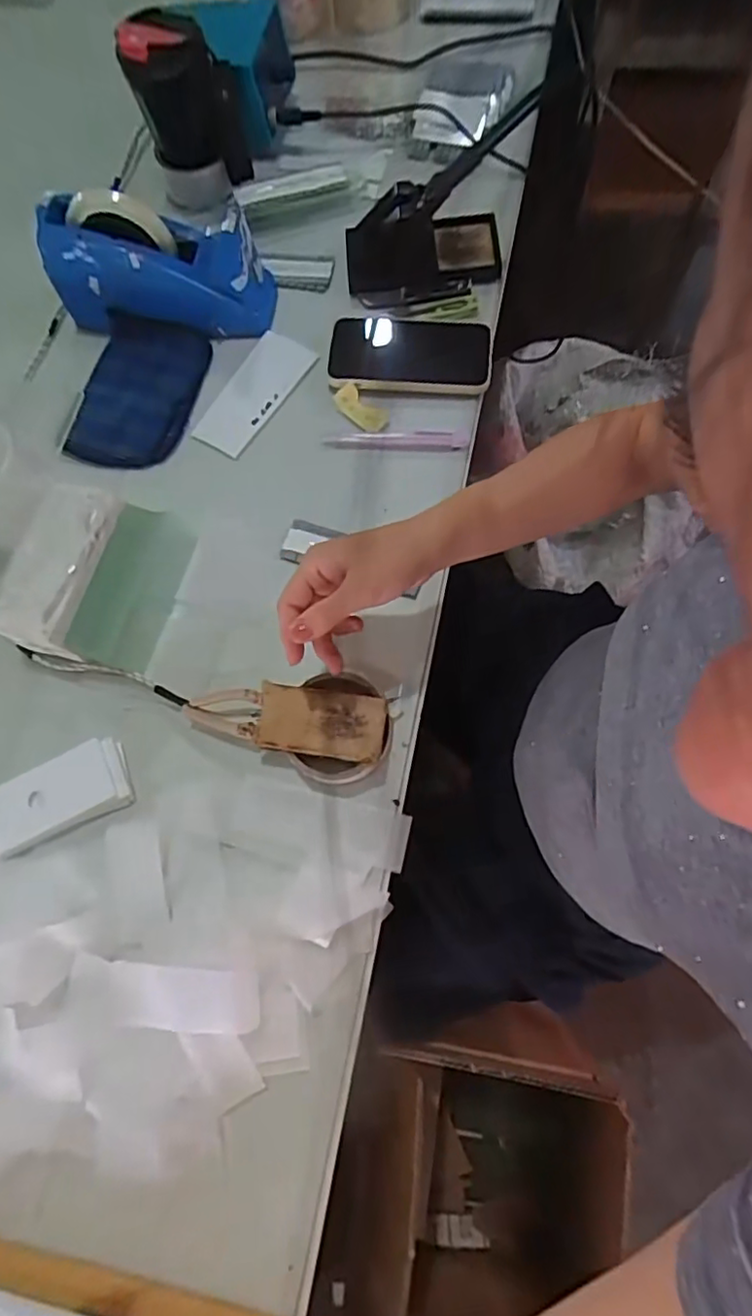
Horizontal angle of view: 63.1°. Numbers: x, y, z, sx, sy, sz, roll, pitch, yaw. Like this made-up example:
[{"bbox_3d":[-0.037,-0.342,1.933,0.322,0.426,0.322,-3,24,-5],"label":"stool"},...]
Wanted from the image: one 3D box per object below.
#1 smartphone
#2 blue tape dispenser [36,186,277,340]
[{"bbox_3d":[0.034,-0.305,0.612,0.157,0.016,0.080,3,86,1],"label":"smartphone"},{"bbox_3d":[-0.213,-0.381,0.590,0.209,0.118,0.064,2,73,4],"label":"blue tape dispenser"}]

